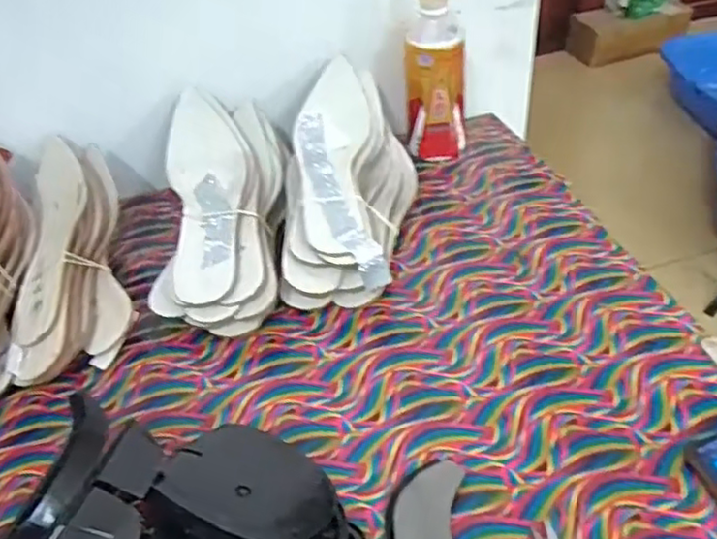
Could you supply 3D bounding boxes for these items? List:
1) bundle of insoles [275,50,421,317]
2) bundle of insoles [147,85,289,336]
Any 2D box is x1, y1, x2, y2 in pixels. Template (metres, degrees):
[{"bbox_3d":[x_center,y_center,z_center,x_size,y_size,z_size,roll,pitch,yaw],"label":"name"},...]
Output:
[{"bbox_3d":[-0.013,-0.090,0.681,0.129,0.100,0.274,2,41,9],"label":"bundle of insoles"},{"bbox_3d":[-0.134,-0.065,0.666,0.114,0.099,0.274,-4,41,2],"label":"bundle of insoles"}]

